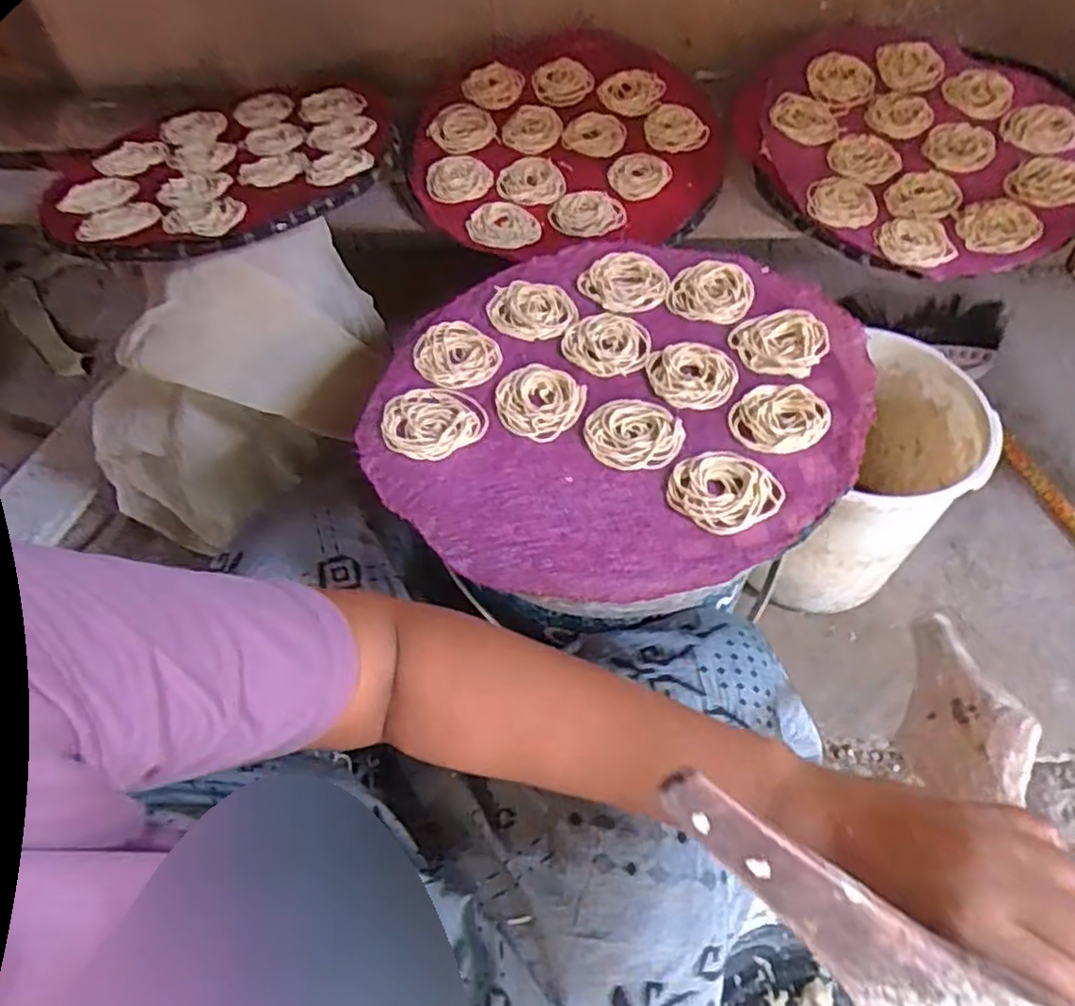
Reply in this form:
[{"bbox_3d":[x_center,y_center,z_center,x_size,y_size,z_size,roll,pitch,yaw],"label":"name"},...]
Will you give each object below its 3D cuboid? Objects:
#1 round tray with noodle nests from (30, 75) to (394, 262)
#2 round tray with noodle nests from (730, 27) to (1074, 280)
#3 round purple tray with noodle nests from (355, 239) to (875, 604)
[{"bbox_3d":[-0.306,-0.342,0.724,0.313,0.030,0.337,-2,53,2],"label":"round tray with noodle nests"},{"bbox_3d":[0.412,-0.388,0.780,0.347,0.030,0.370,-2,63,4],"label":"round tray with noodle nests"},{"bbox_3d":[0.064,-0.083,0.551,0.326,0.026,0.376,31,60,26],"label":"round purple tray with noodle nests"}]

